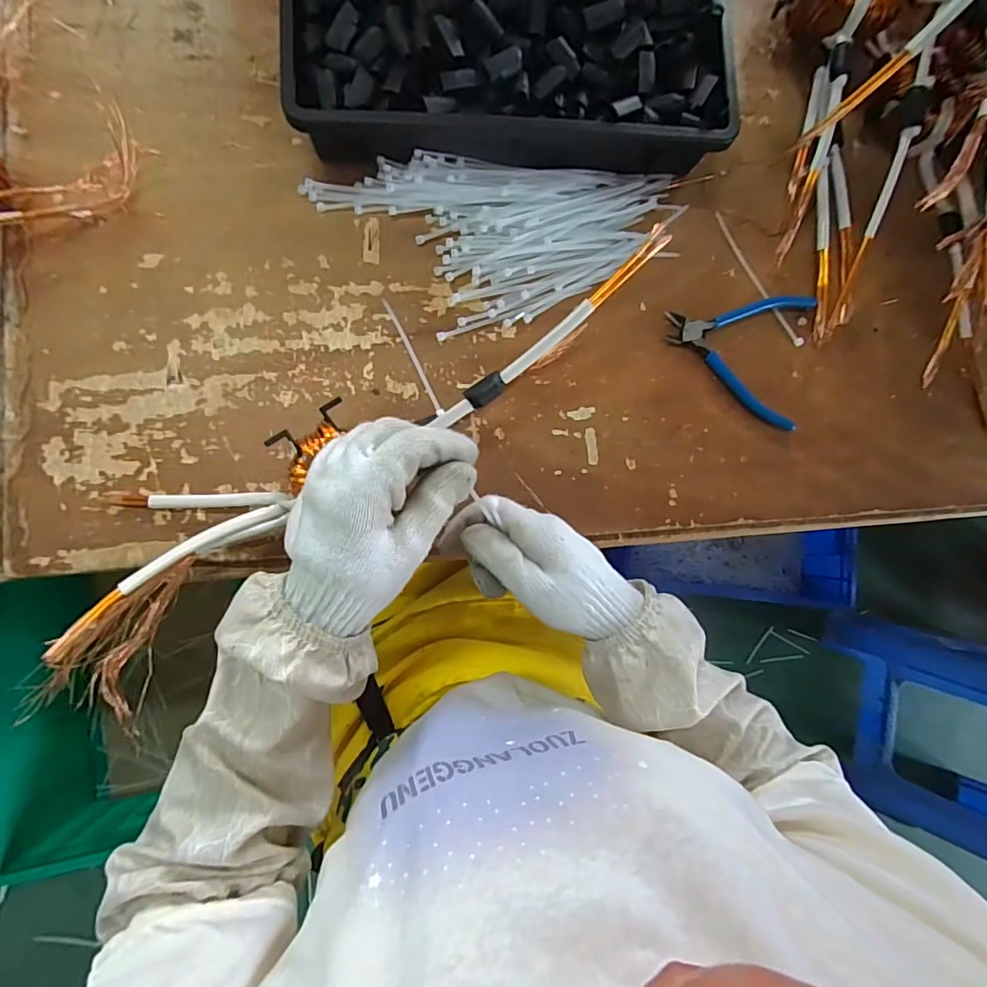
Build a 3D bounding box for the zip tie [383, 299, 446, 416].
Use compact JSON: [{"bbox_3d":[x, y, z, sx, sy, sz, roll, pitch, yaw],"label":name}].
[{"bbox_3d":[-0.069,-0.116,0.435,0.006,0.011,0.111,-27,87,-8],"label":"zip tie"}]

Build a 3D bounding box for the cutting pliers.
[{"bbox_3d":[0.223,-0.136,0.467,0.130,0.013,0.123,16,83,-4],"label":"cutting pliers"}]

